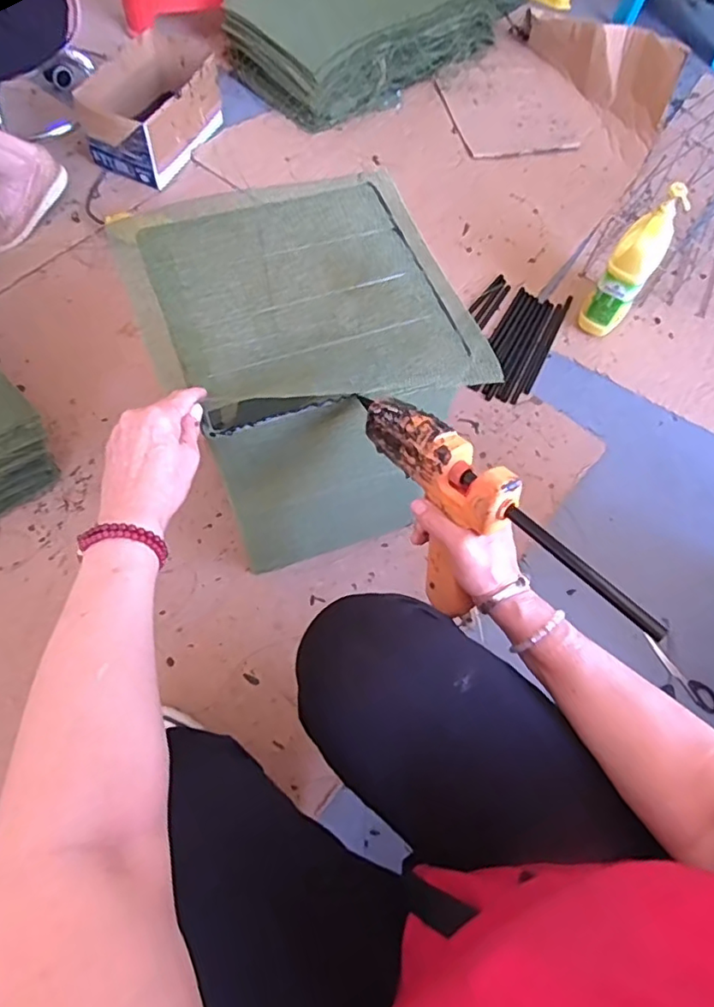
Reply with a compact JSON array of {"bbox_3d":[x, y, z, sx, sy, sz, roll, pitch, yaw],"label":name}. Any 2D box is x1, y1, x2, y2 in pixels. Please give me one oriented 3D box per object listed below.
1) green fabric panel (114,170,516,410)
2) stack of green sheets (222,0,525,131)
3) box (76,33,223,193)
[{"bbox_3d":[-0.061,-0.219,0.587,0.312,0.029,0.307,-19,69,-11],"label":"green fabric panel"},{"bbox_3d":[0.094,-1.216,1.430,0.798,0.145,0.363,-35,73,-16],"label":"stack of green sheets"},{"bbox_3d":[-0.425,-0.857,1.242,0.181,0.123,0.332,24,68,7],"label":"box"}]

